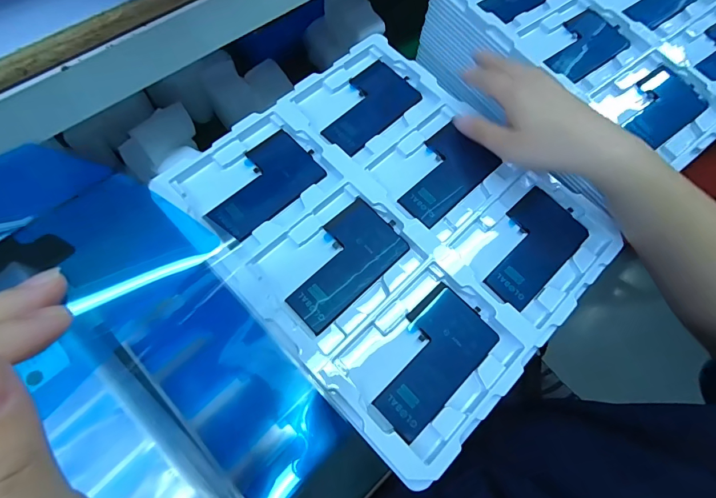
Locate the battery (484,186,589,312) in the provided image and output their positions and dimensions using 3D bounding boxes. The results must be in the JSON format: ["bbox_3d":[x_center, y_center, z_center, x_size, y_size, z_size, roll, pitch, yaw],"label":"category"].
[{"bbox_3d":[0.152,-0.002,0.337,0.111,0.008,0.064,-41,76,-15],"label":"battery"}]

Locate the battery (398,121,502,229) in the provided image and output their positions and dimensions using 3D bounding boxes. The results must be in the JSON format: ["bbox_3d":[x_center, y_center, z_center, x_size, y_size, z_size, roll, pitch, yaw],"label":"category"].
[{"bbox_3d":[0.077,-0.071,0.354,0.100,0.009,0.064,-41,76,-15],"label":"battery"}]

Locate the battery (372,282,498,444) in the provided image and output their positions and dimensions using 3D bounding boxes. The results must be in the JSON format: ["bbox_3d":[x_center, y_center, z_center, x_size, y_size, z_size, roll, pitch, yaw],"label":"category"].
[{"bbox_3d":[0.055,0.084,0.296,0.110,0.005,0.063,-43,76,-16],"label":"battery"}]

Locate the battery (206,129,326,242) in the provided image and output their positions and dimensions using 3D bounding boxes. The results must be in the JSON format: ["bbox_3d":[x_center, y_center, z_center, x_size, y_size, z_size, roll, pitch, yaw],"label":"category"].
[{"bbox_3d":[-0.086,-0.059,0.337,0.065,0.006,0.101,43,74,13],"label":"battery"}]

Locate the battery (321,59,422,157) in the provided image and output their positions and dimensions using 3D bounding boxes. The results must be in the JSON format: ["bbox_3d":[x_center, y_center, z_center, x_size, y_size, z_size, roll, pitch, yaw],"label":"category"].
[{"bbox_3d":[0.008,-0.142,0.375,0.064,0.008,0.110,42,74,13],"label":"battery"}]

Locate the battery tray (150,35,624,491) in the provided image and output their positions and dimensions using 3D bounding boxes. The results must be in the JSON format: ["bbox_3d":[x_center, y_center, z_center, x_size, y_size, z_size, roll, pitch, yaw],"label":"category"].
[{"bbox_3d":[0.030,-0.028,0.332,0.272,0.021,0.313,-42,76,-15],"label":"battery tray"}]

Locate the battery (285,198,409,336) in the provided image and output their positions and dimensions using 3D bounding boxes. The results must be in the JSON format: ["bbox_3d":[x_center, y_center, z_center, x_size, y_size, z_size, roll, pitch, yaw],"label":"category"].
[{"bbox_3d":[-0.015,0.011,0.318,0.064,0.006,0.110,43,74,13],"label":"battery"}]

